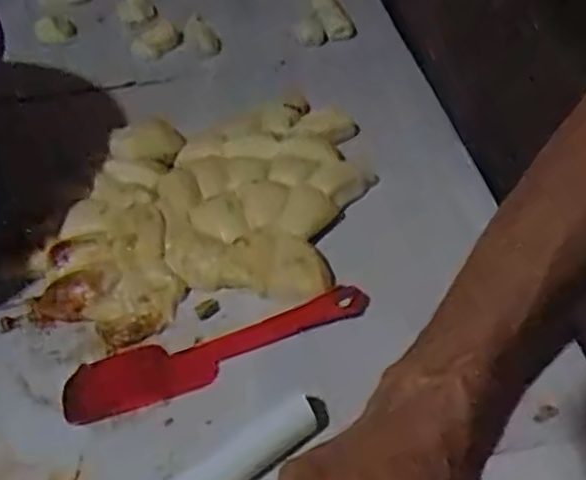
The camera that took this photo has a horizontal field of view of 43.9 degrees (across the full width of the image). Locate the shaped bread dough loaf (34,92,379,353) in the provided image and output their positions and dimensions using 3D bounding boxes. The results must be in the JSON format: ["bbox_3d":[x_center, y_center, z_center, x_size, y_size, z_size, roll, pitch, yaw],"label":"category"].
[{"bbox_3d":[-0.066,-0.035,0.586,0.266,0.033,0.256,-11,40,-4],"label":"shaped bread dough loaf"}]

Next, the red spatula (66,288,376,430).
[{"bbox_3d":[-0.048,0.070,0.475,0.205,0.011,0.047,-16,41,-10],"label":"red spatula"}]

